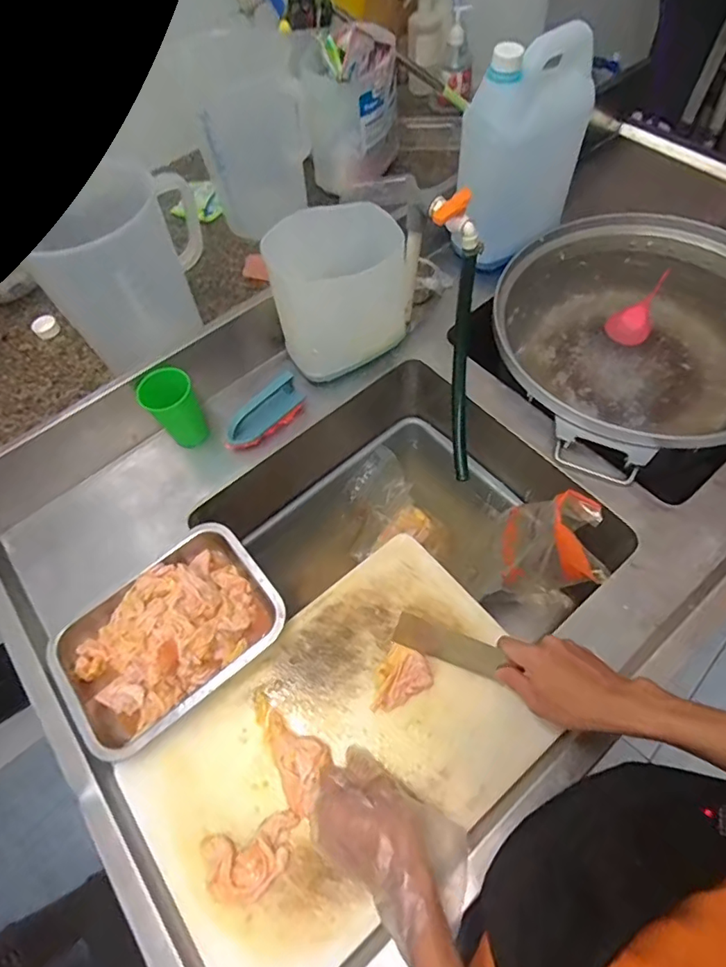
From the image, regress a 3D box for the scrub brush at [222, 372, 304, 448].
[{"bbox_3d":[-0.149,-0.103,0.793,0.133,0.053,0.042,-38,67,-16],"label":"scrub brush"}]

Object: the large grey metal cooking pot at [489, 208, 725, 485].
[{"bbox_3d":[0.438,-0.237,0.859,0.443,0.143,0.458,-1,63,2],"label":"large grey metal cooking pot"}]

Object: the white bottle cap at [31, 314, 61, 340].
[{"bbox_3d":[-0.542,-0.268,0.902,0.039,0.021,0.039,-1,63,2],"label":"white bottle cap"}]

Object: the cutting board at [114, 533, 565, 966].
[{"bbox_3d":[-0.021,0.288,0.594,0.441,0.026,0.291,-38,67,-16],"label":"cutting board"}]

